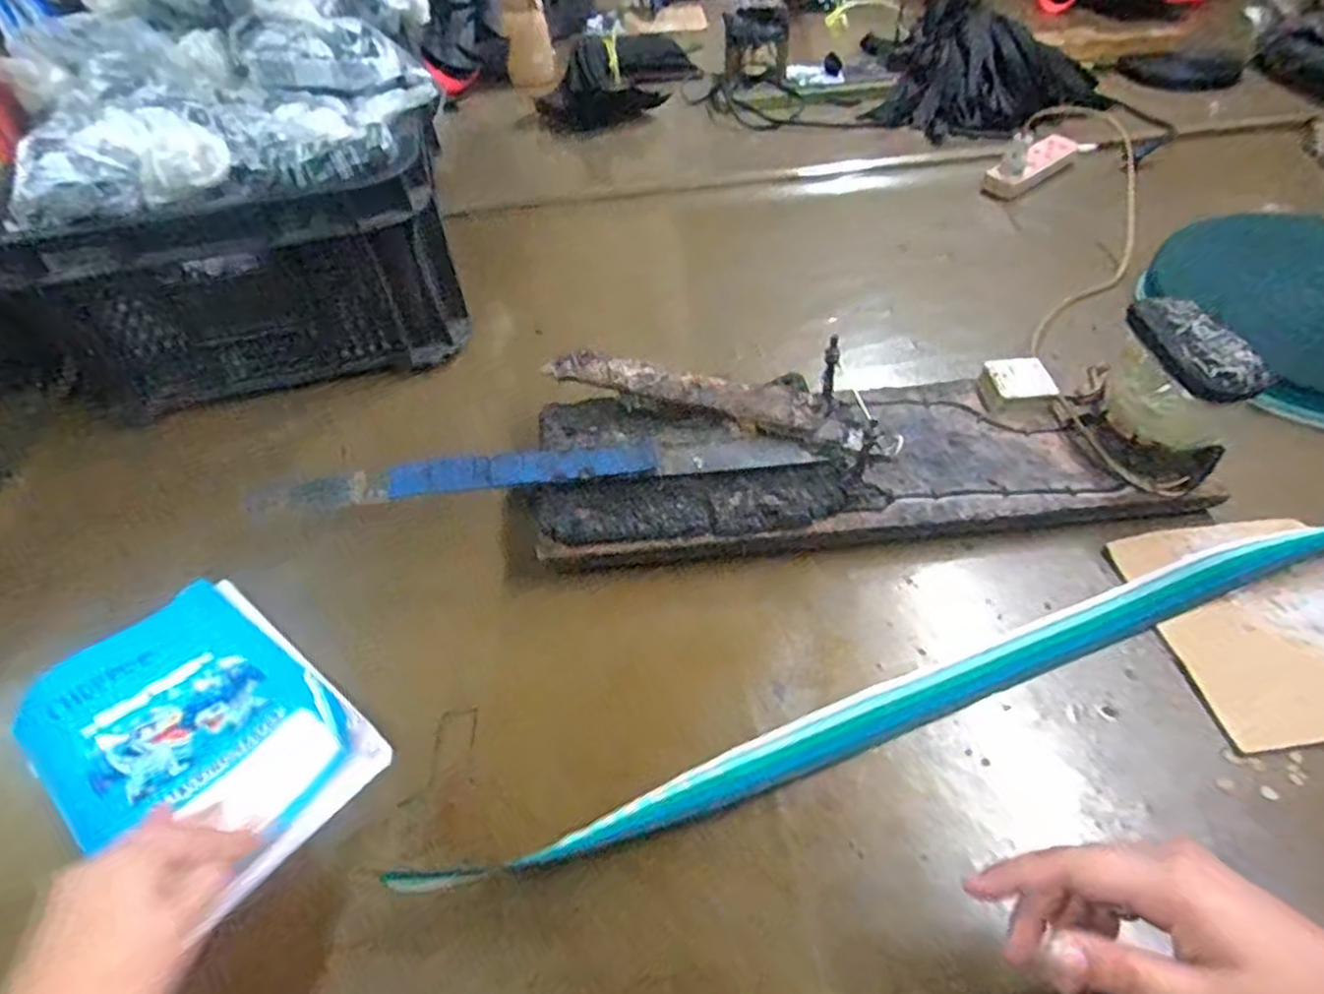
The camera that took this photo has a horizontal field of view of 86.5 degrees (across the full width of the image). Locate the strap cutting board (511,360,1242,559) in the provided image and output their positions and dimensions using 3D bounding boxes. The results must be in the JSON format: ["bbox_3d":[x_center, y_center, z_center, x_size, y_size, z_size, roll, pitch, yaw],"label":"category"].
[{"bbox_3d":[0.147,-0.039,0.543,0.488,0.076,0.158,-6,48,-2],"label":"strap cutting board"}]

